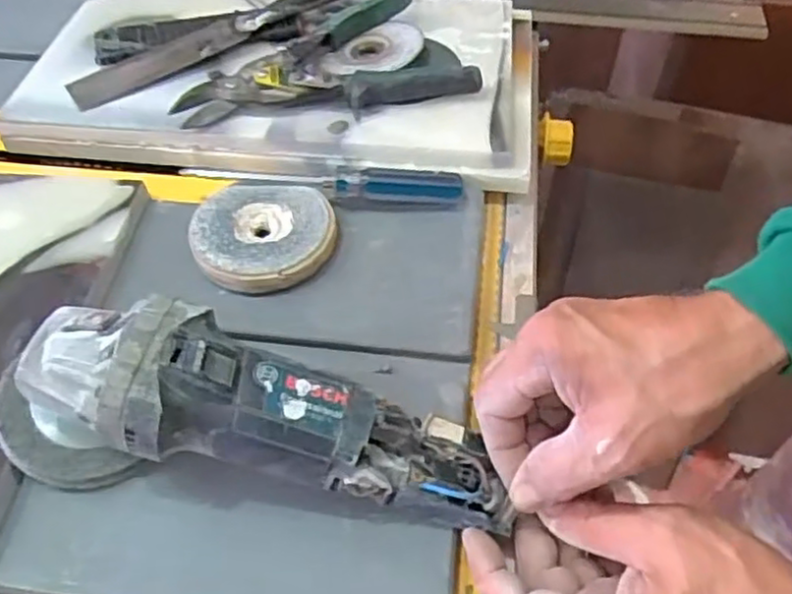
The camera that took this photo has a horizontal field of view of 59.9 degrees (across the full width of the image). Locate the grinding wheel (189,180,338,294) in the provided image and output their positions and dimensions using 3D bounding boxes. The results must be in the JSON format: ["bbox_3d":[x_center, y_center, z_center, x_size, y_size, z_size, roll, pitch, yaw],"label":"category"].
[{"bbox_3d":[-0.093,-0.043,0.489,0.096,0.022,0.093,0,51,0],"label":"grinding wheel"}]

